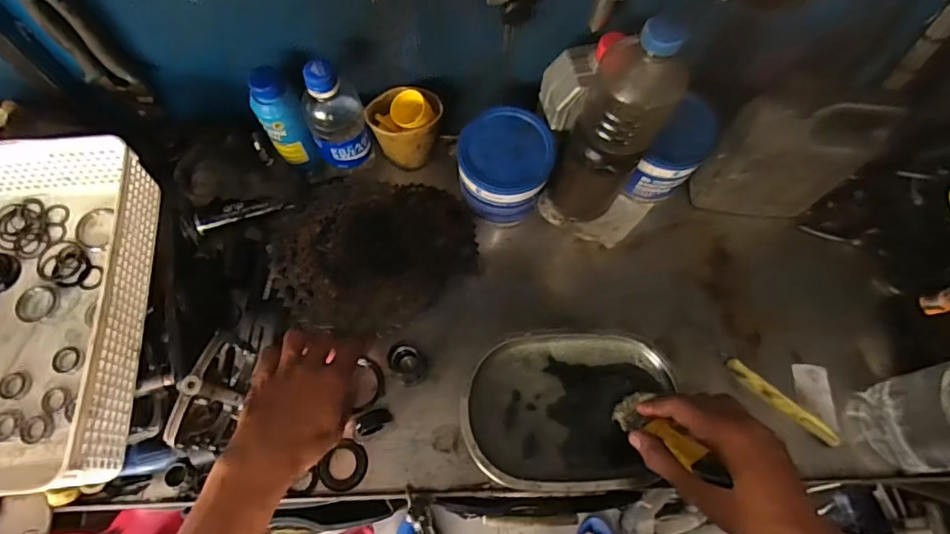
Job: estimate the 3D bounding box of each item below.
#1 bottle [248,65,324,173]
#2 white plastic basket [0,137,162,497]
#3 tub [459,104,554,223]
[{"bbox_3d":[-0.208,-0.151,0.589,0.043,0.165,0.040,-23,70,-9],"label":"bottle"},{"bbox_3d":[-0.451,0.043,0.505,0.248,0.089,0.318,-4,68,-2],"label":"white plastic basket"},{"bbox_3d":[0.032,-0.109,0.594,0.099,0.093,0.096,0,68,0],"label":"tub"}]

